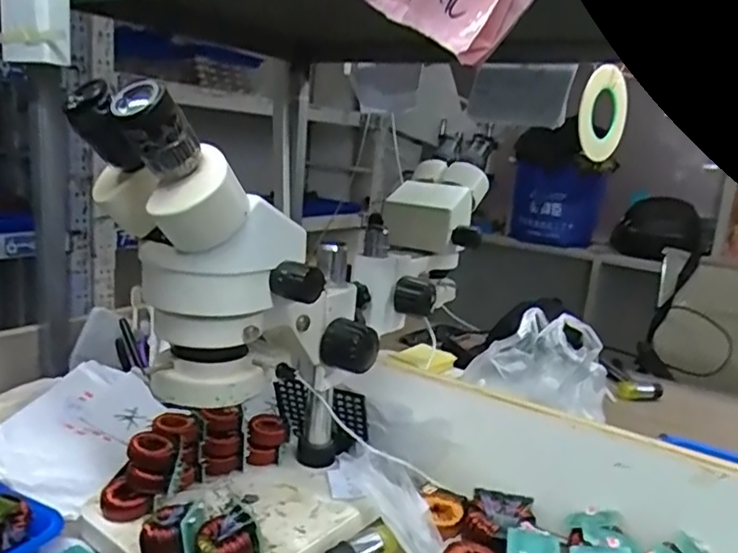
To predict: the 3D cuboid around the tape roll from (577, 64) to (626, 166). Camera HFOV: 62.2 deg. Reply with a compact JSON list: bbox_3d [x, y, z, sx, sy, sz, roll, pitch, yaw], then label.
[{"bbox_3d":[0.377,-0.258,0.983,0.009,0.139,0.135,18,-23,48],"label":"tape roll"}]

